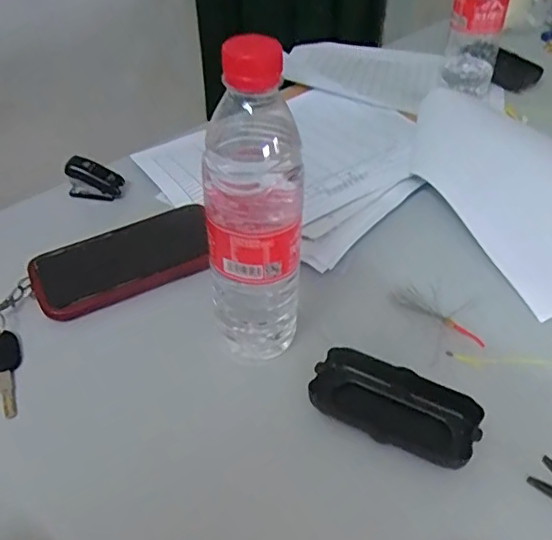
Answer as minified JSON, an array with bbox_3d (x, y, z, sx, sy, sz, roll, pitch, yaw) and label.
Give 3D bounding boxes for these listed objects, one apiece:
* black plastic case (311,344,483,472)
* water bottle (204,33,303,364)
[{"bbox_3d":[0.081,0.092,0.387,0.110,0.024,0.048,21,49,21],"label":"black plastic case"},{"bbox_3d":[-0.015,-0.032,0.362,0.062,0.218,0.061,-4,44,-3],"label":"water bottle"}]

